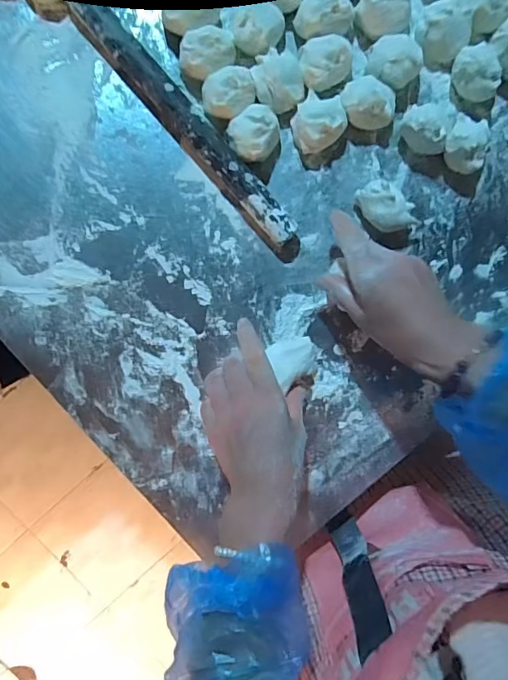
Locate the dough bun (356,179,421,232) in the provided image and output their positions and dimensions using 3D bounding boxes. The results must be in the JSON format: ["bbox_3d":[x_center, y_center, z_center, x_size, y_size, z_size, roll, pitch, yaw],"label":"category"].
[{"bbox_3d":[0.132,-0.131,0.454,0.043,0.036,0.059,-37,97,0],"label":"dough bun"}]

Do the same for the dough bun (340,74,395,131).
[{"bbox_3d":[0.109,-0.226,0.445,0.053,0.041,0.039,34,92,-6],"label":"dough bun"}]

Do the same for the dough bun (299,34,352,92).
[{"bbox_3d":[0.071,-0.266,0.439,0.053,0.035,0.044,-23,96,-1],"label":"dough bun"}]

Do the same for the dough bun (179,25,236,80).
[{"bbox_3d":[-0.044,-0.267,0.432,0.052,0.036,0.039,-24,96,-1],"label":"dough bun"}]

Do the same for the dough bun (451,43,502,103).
[{"bbox_3d":[0.215,-0.257,0.447,0.036,0.036,0.051,-30,97,-1],"label":"dough bun"}]

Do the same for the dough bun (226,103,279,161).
[{"bbox_3d":[0.002,-0.197,0.441,0.050,0.035,0.045,-43,97,1],"label":"dough bun"}]

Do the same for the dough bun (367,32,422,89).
[{"bbox_3d":[0.134,-0.266,0.443,0.044,0.036,0.042,3,95,-4],"label":"dough bun"}]

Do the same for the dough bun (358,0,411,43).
[{"bbox_3d":[0.124,-0.310,0.437,0.042,0.034,0.044,0,95,-4],"label":"dough bun"}]

